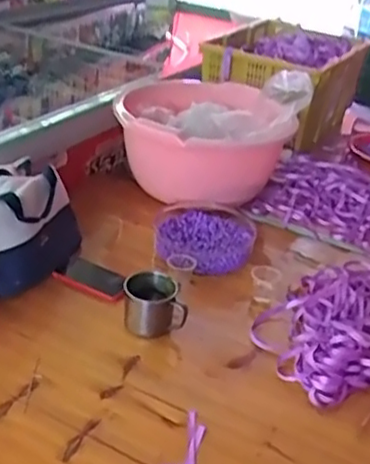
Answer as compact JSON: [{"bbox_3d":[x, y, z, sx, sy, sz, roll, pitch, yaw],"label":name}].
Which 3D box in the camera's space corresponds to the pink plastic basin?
[{"bbox_3d":[0.052,-0.227,1.565,0.373,0.189,0.448,19,31,20],"label":"pink plastic basin"}]

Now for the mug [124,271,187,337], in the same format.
[{"bbox_3d":[-0.050,0.121,1.077,0.098,0.078,0.081,2,29,-6],"label":"mug"}]

